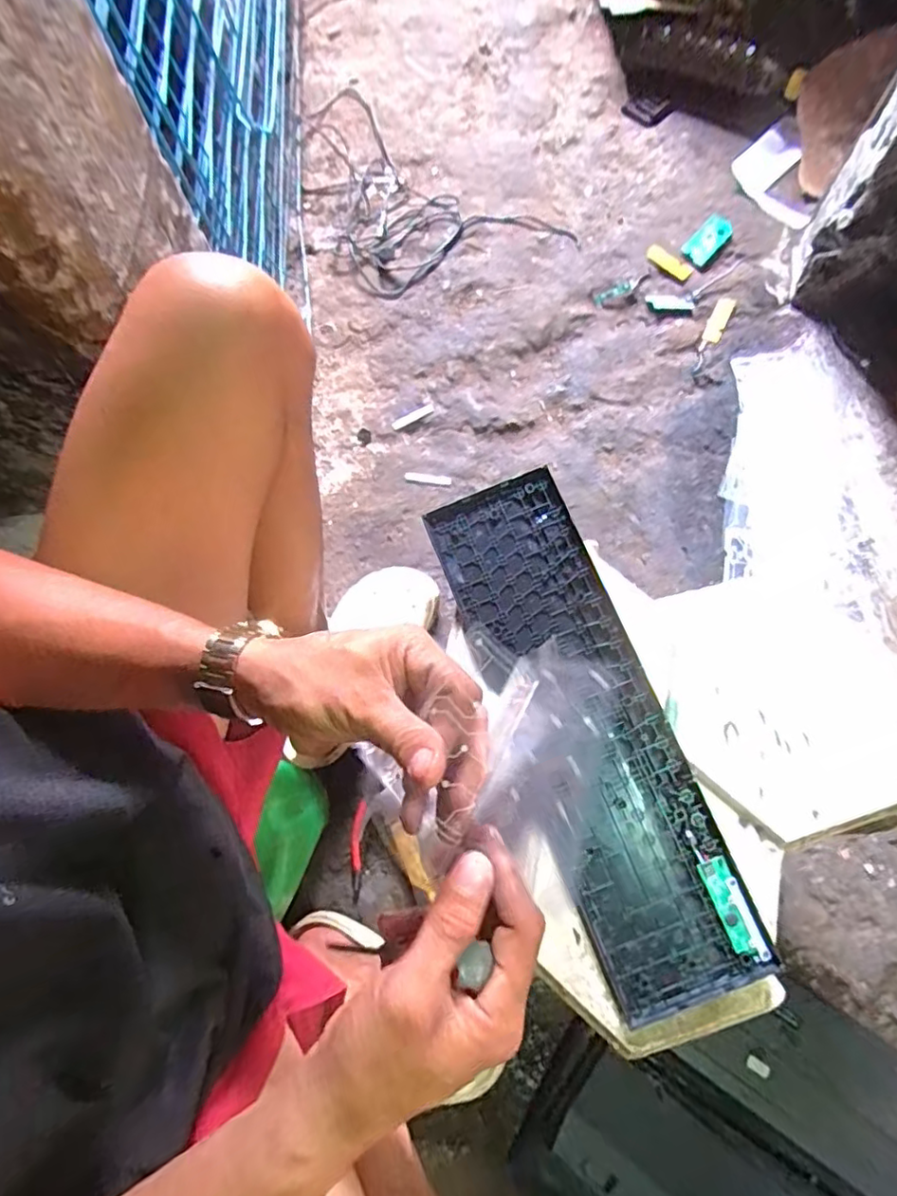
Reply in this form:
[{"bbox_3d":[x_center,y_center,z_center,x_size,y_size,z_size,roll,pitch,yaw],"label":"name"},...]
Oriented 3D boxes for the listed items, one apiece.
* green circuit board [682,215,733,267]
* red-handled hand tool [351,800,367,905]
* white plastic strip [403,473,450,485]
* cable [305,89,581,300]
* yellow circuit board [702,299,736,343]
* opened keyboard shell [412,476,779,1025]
[{"bbox_3d":[0.386,-0.531,0.867,0.041,0.010,0.084,42,81,10],"label":"green circuit board"},{"bbox_3d":[-0.109,0.301,0.692,0.016,0.023,0.115,4,77,3],"label":"red-handled hand tool"},{"bbox_3d":[-0.028,-0.162,0.793,0.062,0.005,0.012,7,77,3],"label":"white plastic strip"},{"bbox_3d":[-0.069,-0.581,0.878,0.438,0.023,0.251,37,80,9],"label":"cable"},{"bbox_3d":[0.392,-0.404,0.850,0.026,0.010,0.074,25,79,7],"label":"yellow circuit board"},{"bbox_3d":[0.113,0.101,0.485,0.121,0.012,0.431,-21,77,-3],"label":"opened keyboard shell"}]

